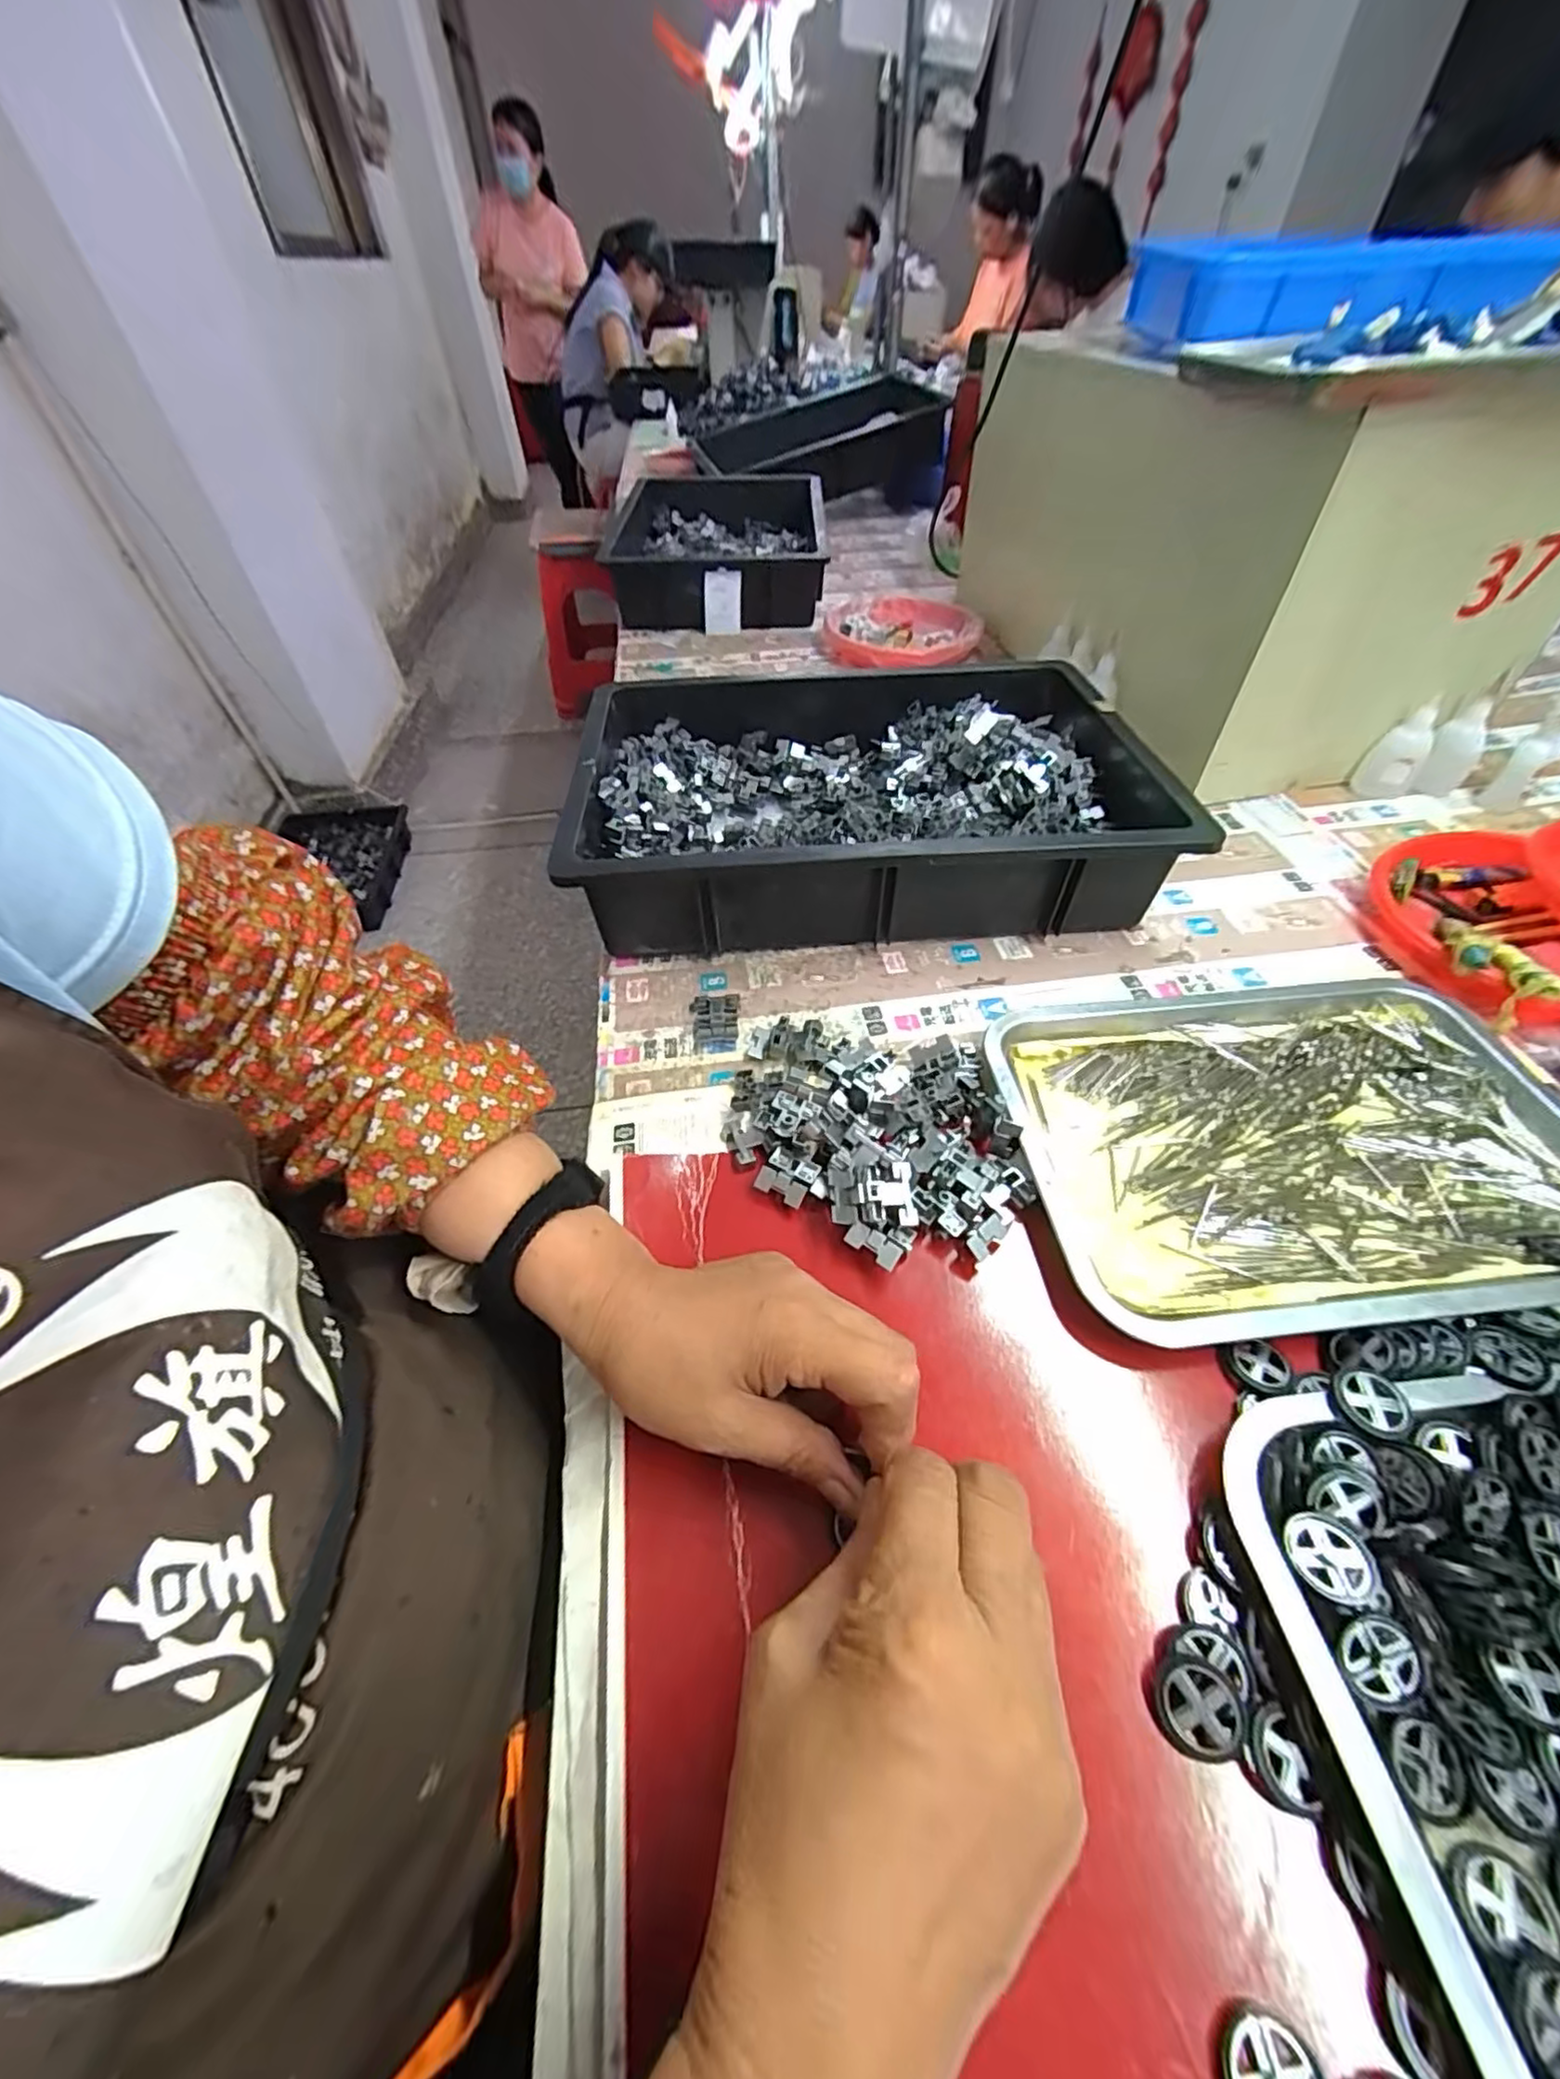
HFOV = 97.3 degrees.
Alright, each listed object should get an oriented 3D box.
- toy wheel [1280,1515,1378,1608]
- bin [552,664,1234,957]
[{"bbox_3d":[0.204,0.191,0.253,0.029,0.004,0.027,-2,47,2],"label":"toy wheel"},{"bbox_3d":[0.072,-0.202,0.574,0.440,0.094,0.305,-5,47,-1],"label":"bin"}]

